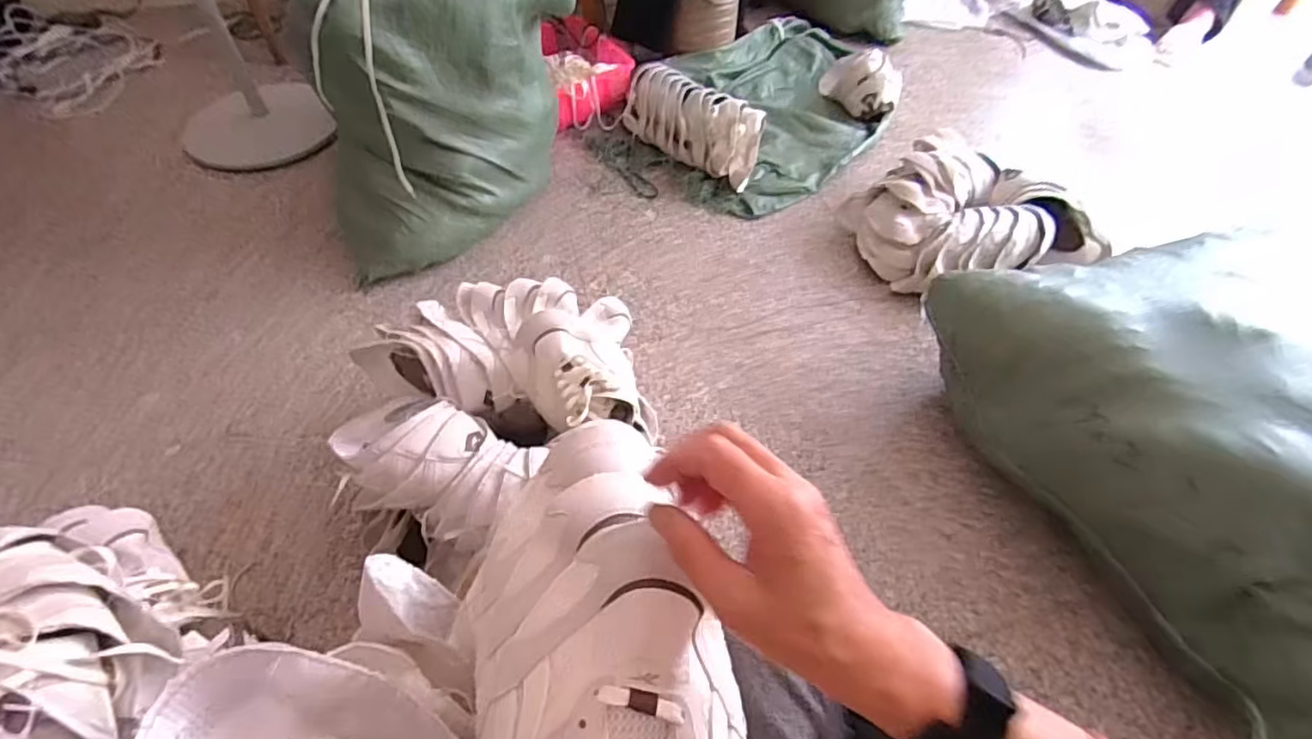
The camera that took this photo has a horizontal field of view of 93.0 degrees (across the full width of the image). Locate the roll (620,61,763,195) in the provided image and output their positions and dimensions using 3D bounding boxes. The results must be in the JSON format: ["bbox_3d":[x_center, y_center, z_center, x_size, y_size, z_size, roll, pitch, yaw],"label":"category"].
[{"bbox_3d":[0.087,-0.615,1.562,0.423,0.134,0.168,34,59,22],"label":"roll"}]

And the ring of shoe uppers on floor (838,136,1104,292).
[{"bbox_3d":[0.684,-0.347,1.393,0.476,0.166,0.381,-15,55,-13],"label":"ring of shoe uppers on floor"}]

